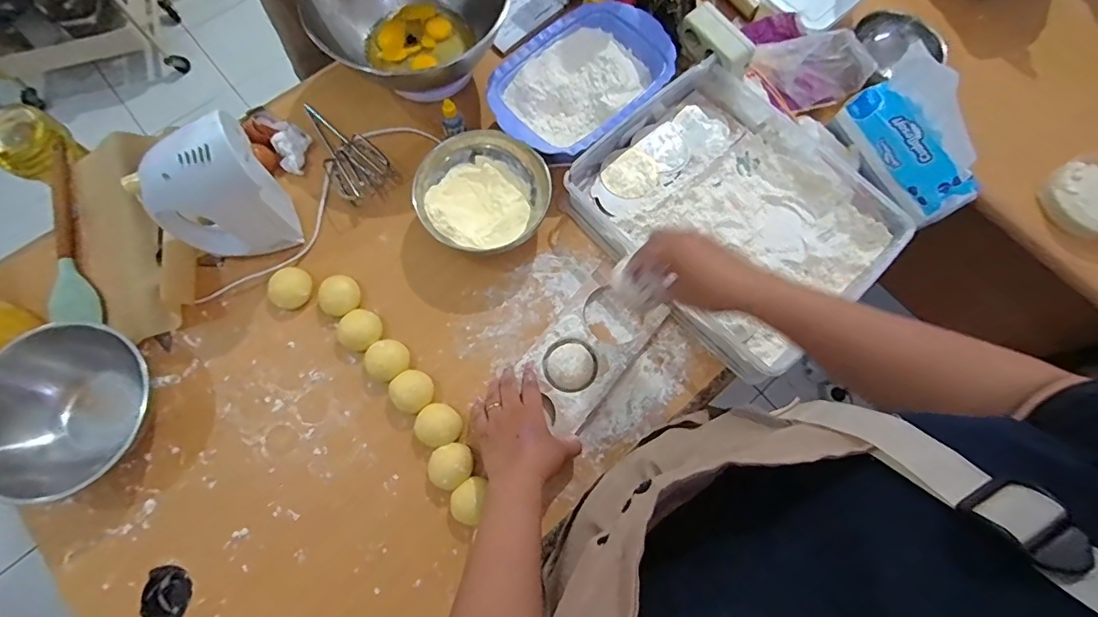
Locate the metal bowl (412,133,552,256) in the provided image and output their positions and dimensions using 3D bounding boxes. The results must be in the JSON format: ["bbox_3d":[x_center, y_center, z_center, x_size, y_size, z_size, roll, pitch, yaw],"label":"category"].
[{"bbox_3d":[-0.086,-0.144,0.644,0.150,0.068,0.153,0,73,-2],"label":"metal bowl"}]

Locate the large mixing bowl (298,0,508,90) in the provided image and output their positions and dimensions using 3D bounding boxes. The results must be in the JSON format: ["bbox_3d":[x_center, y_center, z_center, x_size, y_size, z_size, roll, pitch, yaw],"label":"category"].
[{"bbox_3d":[-0.179,-0.397,0.679,0.218,0.128,0.245,37,75,9],"label":"large mixing bowl"}]

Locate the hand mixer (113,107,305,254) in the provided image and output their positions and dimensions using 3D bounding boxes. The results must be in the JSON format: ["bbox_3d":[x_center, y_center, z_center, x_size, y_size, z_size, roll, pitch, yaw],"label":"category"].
[{"bbox_3d":[-0.384,-0.130,0.566,0.138,0.183,0.071,-20,75,-8],"label":"hand mixer"}]

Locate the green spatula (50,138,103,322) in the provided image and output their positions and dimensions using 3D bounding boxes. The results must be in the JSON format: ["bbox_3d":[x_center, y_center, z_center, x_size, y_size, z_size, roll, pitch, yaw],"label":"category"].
[{"bbox_3d":[-0.636,-0.103,0.640,0.053,0.025,0.270,-20,75,-8],"label":"green spatula"}]

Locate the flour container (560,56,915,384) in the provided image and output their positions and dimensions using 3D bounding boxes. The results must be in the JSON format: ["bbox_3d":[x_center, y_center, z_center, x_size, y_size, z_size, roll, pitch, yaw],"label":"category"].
[{"bbox_3d":[0.240,-0.132,0.649,0.307,0.061,0.368,-42,78,-13],"label":"flour container"}]

